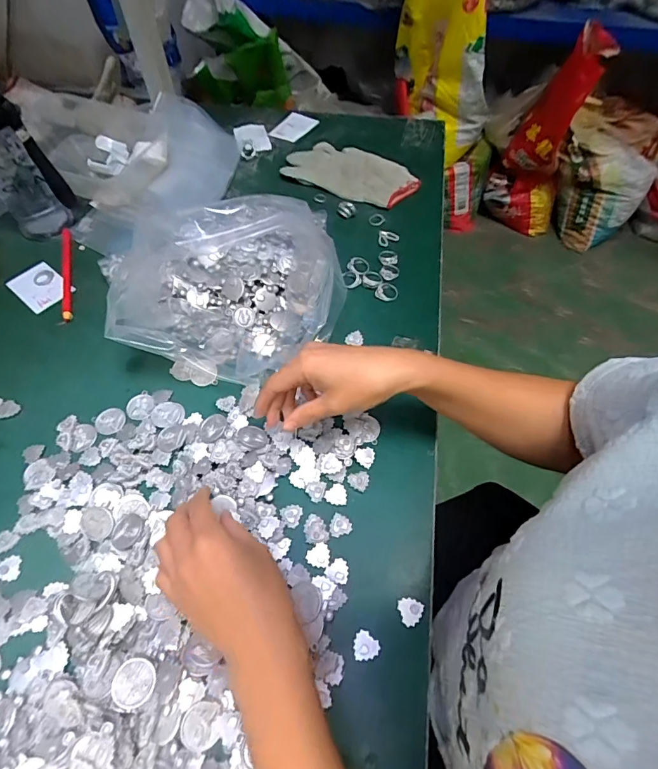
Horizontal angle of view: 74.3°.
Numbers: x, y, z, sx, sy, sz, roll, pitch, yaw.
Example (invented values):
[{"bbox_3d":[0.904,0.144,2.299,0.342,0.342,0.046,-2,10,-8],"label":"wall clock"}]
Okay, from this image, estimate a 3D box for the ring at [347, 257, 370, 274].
[{"bbox_3d":[0.038,-0.151,0.548,0.028,0.004,0.026,0,59,0],"label":"ring"}]

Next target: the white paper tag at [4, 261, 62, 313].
[{"bbox_3d":[-0.358,-0.121,0.539,0.079,0.004,0.052,37,70,20],"label":"white paper tag"}]

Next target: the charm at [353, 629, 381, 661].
[{"bbox_3d":[0.030,0.204,0.339,0.019,0.004,0.020,0,59,0],"label":"charm"}]

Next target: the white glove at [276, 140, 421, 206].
[{"bbox_3d":[0.033,-0.316,0.643,0.196,0.022,0.100,24,61,14],"label":"white glove"}]

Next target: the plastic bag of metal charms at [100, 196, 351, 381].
[{"bbox_3d":[-0.132,-0.116,0.483,0.273,0.086,0.219,1,59,0],"label":"plastic bag of metal charms"}]

